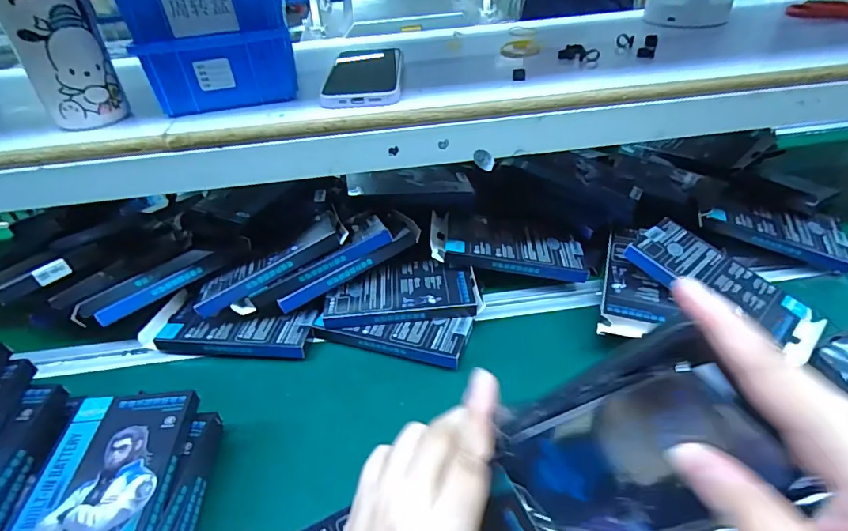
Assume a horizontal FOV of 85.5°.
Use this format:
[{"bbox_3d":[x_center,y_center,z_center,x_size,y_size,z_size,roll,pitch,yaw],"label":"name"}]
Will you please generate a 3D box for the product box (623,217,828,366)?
[{"bbox_3d":[0.317,0.015,0.486,0.188,0.016,0.092,35,51,20],"label":"product box"}]

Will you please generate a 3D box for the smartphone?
[{"bbox_3d":[-0.059,-0.197,0.472,0.073,0.011,0.175,-4,38,1],"label":"smartphone"}]

